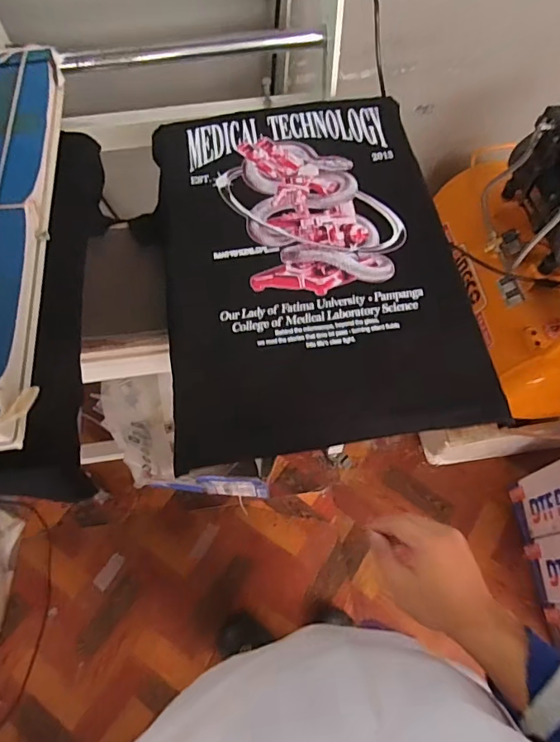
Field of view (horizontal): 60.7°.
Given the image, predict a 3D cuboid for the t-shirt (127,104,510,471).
[{"bbox_3d":[0.031,-0.179,0.698,0.412,0.050,0.586,-7,64,-2],"label":"t-shirt"}]

